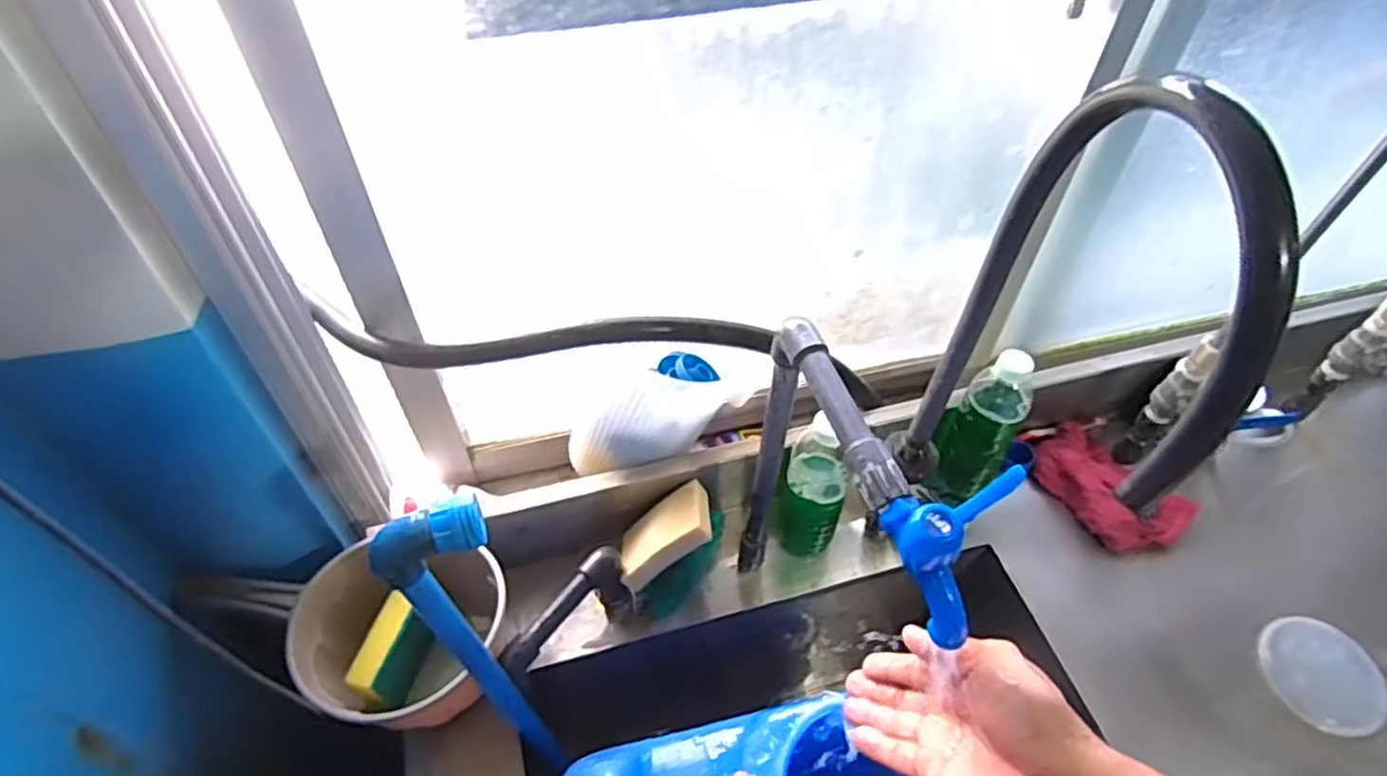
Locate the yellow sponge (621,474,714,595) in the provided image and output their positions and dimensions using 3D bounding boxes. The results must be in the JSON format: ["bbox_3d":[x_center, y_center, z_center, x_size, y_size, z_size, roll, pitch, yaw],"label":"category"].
[{"bbox_3d":[-0.030,0.140,0.720,0.100,0.023,0.073,-36,36,15],"label":"yellow sponge"}]

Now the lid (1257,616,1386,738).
[{"bbox_3d":[0.606,0.274,0.702,0.100,0.018,0.107,1,49,-1],"label":"lid"}]

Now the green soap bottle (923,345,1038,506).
[{"bbox_3d":[0.298,0.041,0.759,0.075,0.186,0.058,15,51,11],"label":"green soap bottle"}]

